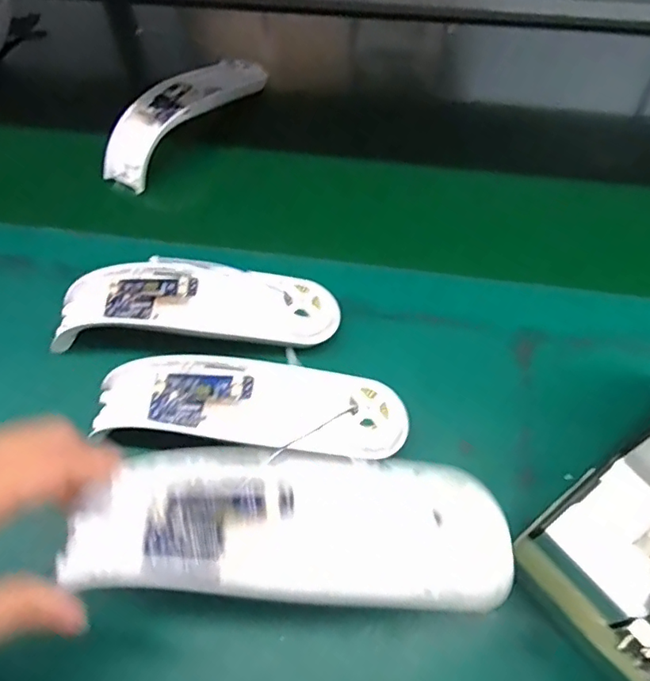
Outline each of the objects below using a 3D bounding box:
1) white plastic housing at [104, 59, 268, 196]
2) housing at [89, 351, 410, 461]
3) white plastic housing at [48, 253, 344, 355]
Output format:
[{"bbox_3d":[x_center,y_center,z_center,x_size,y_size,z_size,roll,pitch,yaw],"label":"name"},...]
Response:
[{"bbox_3d":[-0.136,-0.226,0.513,0.057,0.049,0.188,32,64,16],"label":"white plastic housing"},{"bbox_3d":[-0.046,0.040,0.327,0.189,0.032,0.056,5,60,2],"label":"housing"},{"bbox_3d":[-0.090,-0.024,0.371,0.192,0.037,0.059,1,60,-1],"label":"white plastic housing"}]

